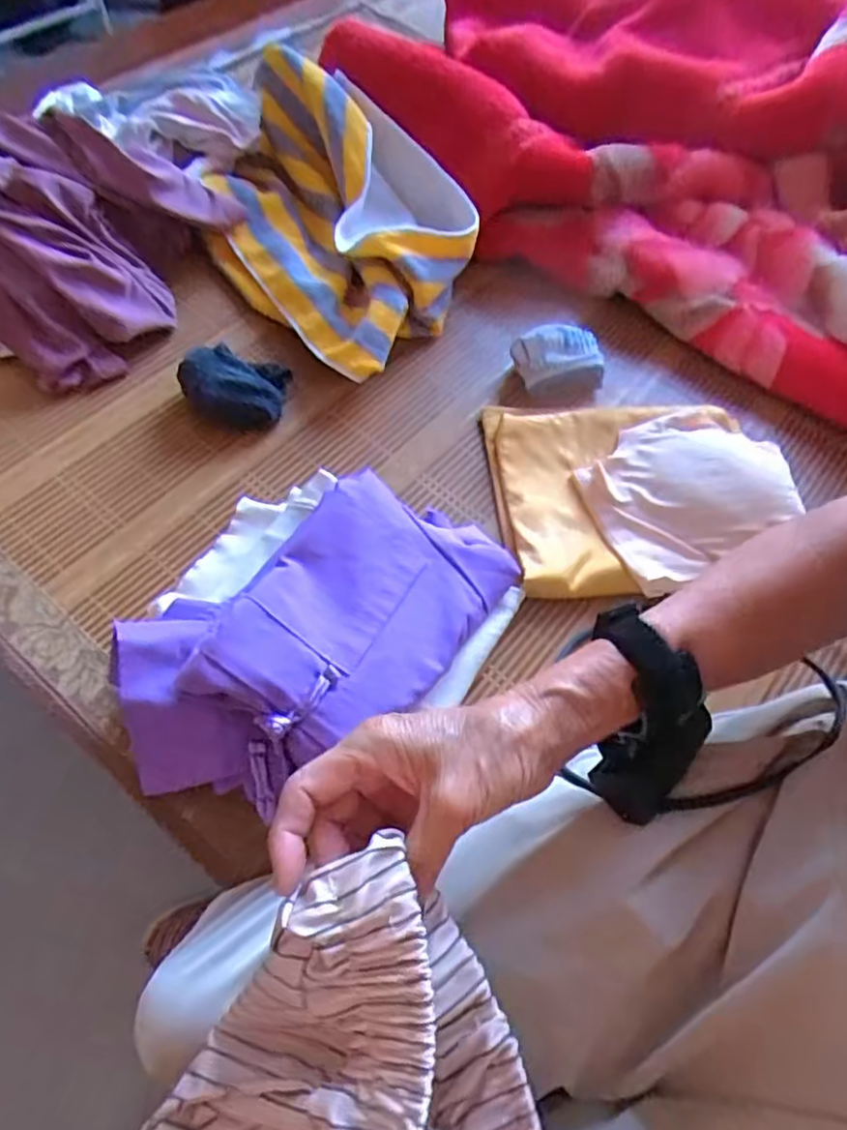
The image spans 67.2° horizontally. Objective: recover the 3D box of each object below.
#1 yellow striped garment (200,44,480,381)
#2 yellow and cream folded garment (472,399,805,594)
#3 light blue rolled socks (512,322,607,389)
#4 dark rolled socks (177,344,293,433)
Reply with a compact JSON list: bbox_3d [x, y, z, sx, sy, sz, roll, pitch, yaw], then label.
[{"bbox_3d":[-0.098,-0.345,0.632,0.314,0.104,0.248,37,66,15],"label":"yellow striped garment"},{"bbox_3d":[0.179,-0.067,0.532,0.226,0.057,0.186,-2,62,-5],"label":"yellow and cream folded garment"},{"bbox_3d":[0.127,-0.189,0.599,0.079,0.056,0.044,-13,64,-10],"label":"light blue rolled socks"},{"bbox_3d":[-0.166,-0.152,0.552,0.088,0.048,0.056,8,62,1],"label":"dark rolled socks"}]

